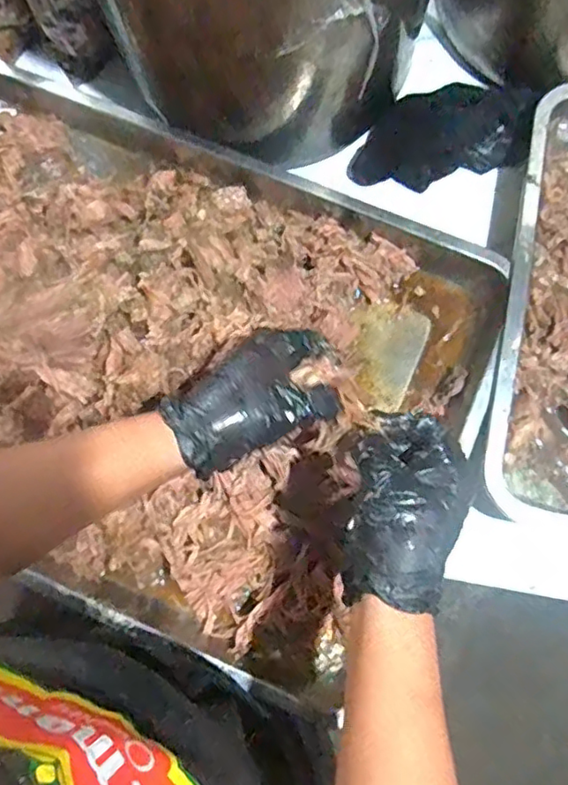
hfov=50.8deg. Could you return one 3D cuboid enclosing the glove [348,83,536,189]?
[{"bbox_3d":[0.145,-0.237,0.557,0.164,0.039,0.072,-14,79,-3],"label":"glove"}]

